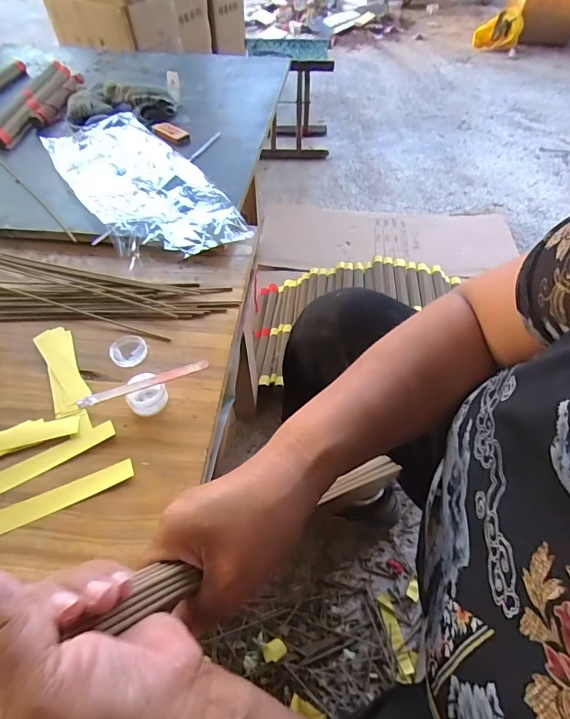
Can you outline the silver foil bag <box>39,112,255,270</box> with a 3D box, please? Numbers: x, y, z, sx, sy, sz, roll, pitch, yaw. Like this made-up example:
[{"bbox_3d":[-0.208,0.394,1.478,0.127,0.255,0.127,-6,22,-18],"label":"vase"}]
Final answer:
[{"bbox_3d":[-0.222,-0.269,0.629,0.174,0.034,0.394,-29,57,-21],"label":"silver foil bag"}]

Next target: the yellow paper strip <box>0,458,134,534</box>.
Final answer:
[{"bbox_3d":[-0.189,0.116,0.366,0.111,0.004,0.020,-22,55,-16],"label":"yellow paper strip"}]

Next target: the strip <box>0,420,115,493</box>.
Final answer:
[{"bbox_3d":[-0.211,0.088,0.384,0.110,0.004,0.022,-26,56,-19],"label":"strip"}]

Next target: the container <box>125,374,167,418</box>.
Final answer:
[{"bbox_3d":[-0.134,0.035,0.413,0.034,0.025,0.036,0,52,0],"label":"container"}]

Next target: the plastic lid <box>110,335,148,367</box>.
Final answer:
[{"bbox_3d":[-0.170,-0.010,0.458,0.038,0.007,0.039,0,52,0],"label":"plastic lid"}]

